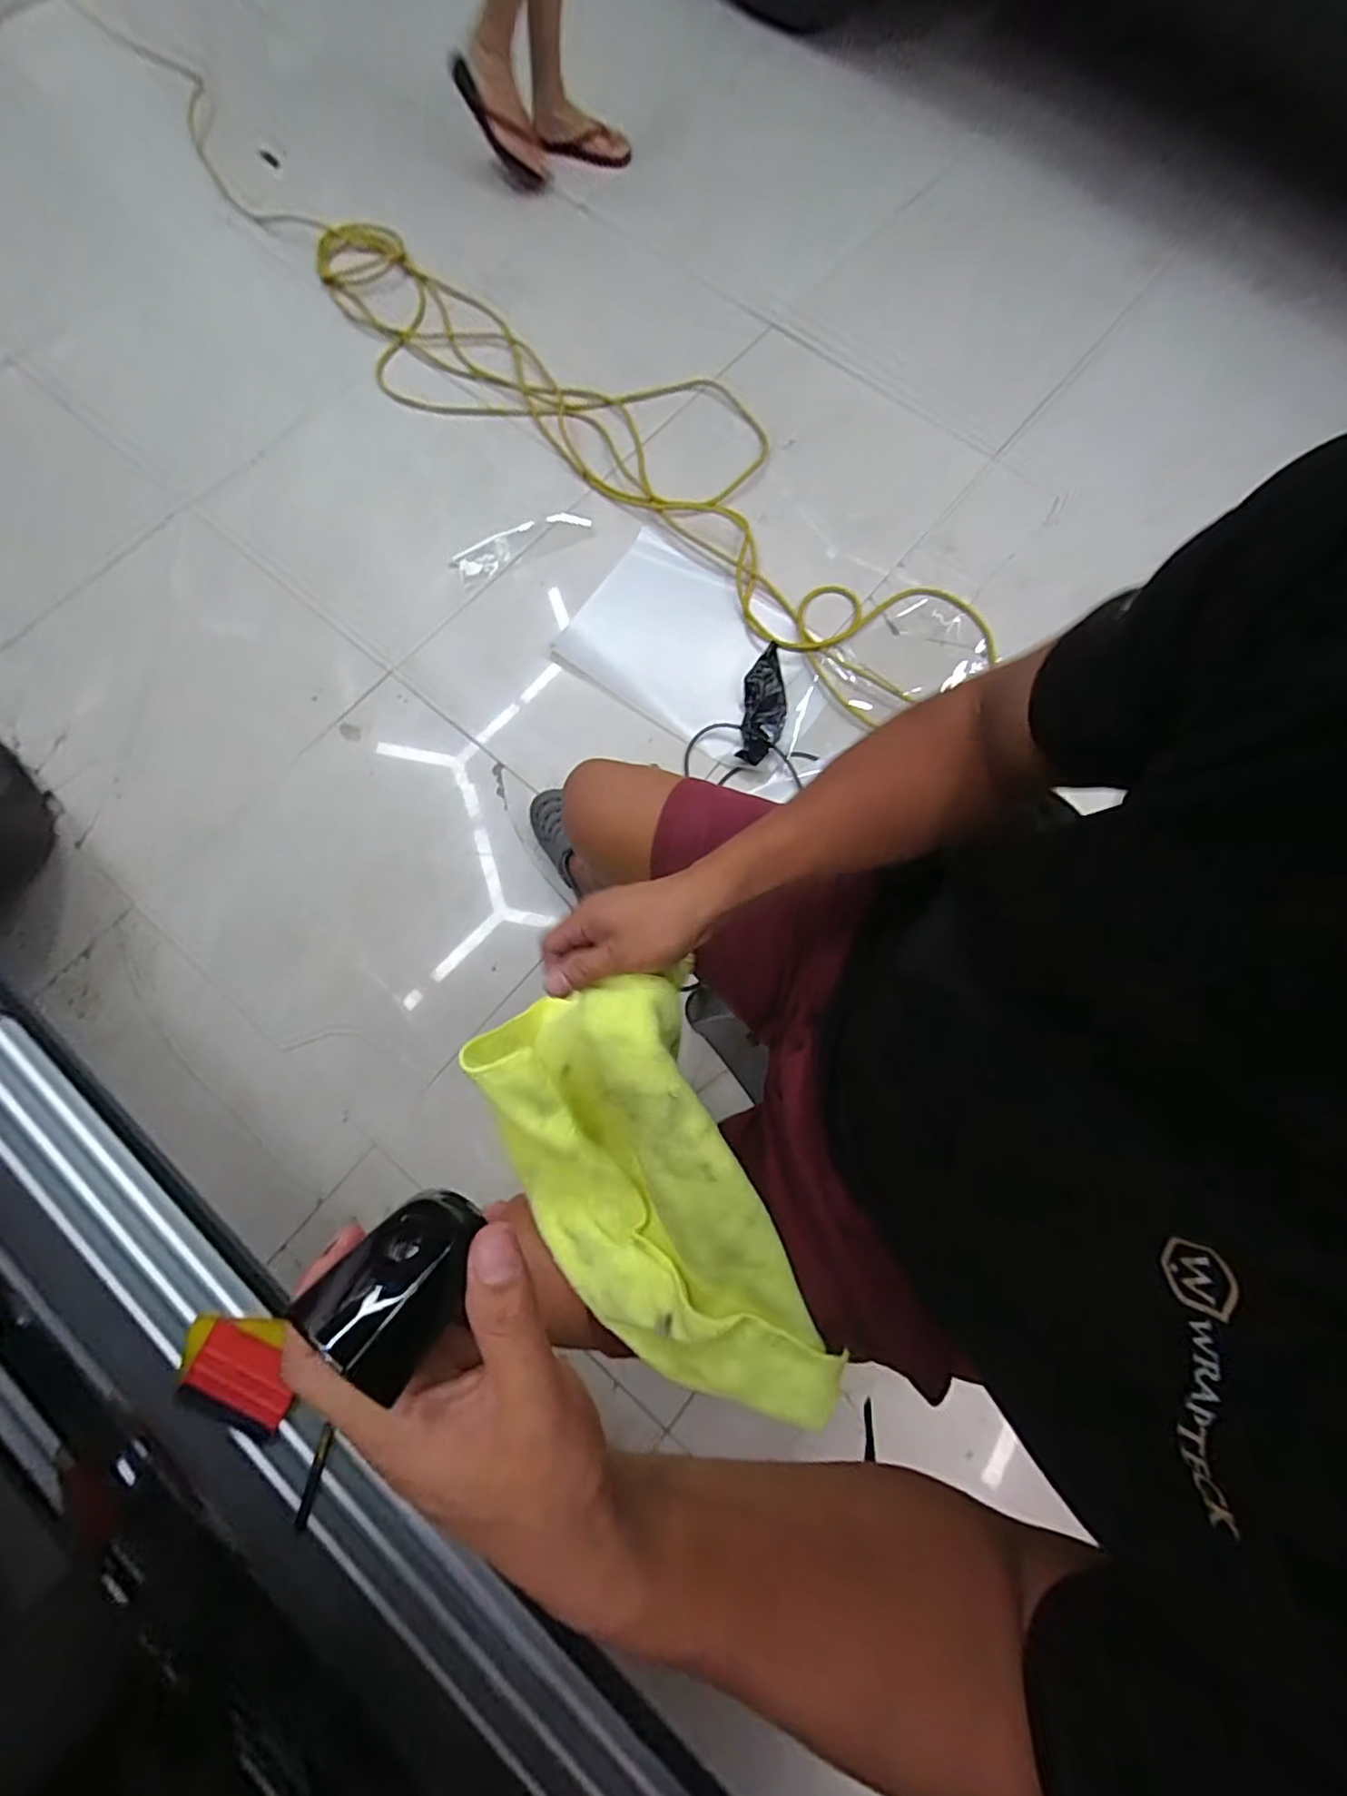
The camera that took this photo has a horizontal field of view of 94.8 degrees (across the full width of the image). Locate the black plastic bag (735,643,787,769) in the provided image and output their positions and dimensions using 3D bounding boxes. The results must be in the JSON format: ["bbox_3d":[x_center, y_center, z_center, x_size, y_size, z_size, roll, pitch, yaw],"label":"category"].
[{"bbox_3d":[0.168,-0.356,1.132,0.083,0.039,0.239,8,76,0],"label":"black plastic bag"}]

